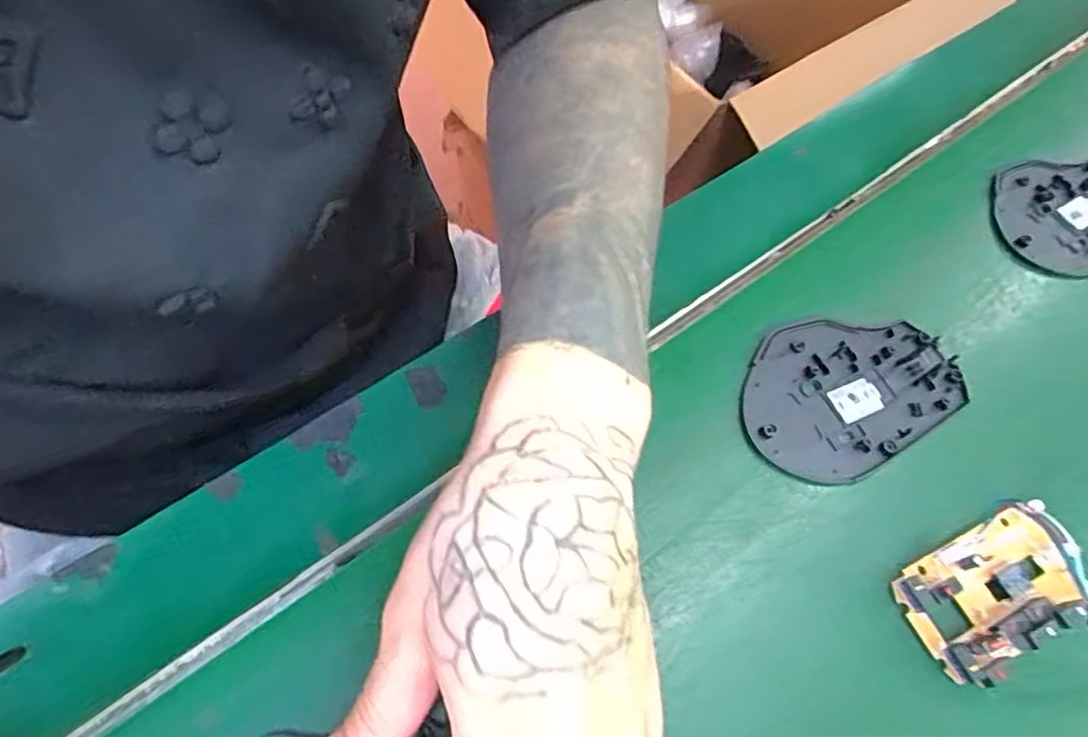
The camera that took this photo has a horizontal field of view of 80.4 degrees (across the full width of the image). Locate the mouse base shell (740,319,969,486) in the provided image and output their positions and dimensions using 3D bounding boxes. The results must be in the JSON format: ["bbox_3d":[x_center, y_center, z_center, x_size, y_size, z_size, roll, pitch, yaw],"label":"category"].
[{"bbox_3d":[0.137,0.008,0.296,0.108,0.006,0.071,-26,68,-19],"label":"mouse base shell"}]

